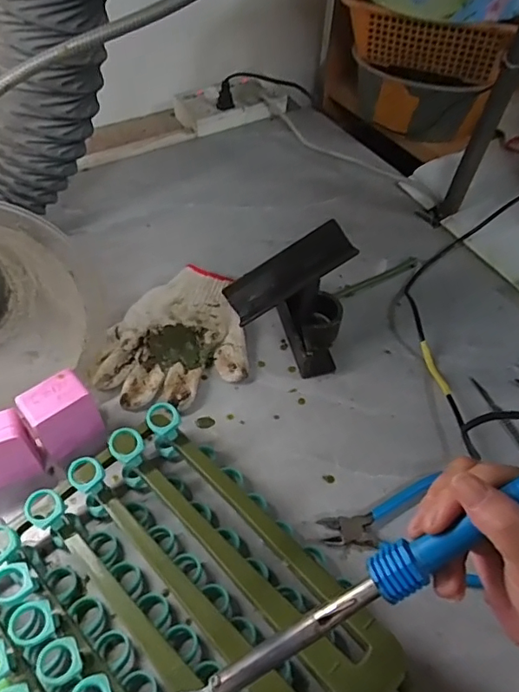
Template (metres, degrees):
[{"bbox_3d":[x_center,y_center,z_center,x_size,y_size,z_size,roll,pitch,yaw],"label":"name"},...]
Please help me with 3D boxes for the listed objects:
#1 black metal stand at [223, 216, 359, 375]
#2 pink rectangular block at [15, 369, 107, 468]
[{"bbox_3d":[0.037,-0.039,0.538,0.116,0.120,0.091,-15,52,-13],"label":"black metal stand"},{"bbox_3d":[-0.176,0.065,0.472,0.056,0.068,0.043,-33,58,-25],"label":"pink rectangular block"}]

